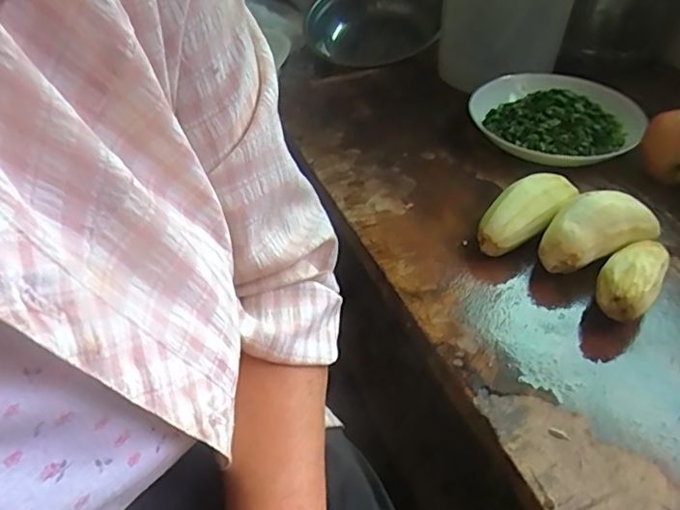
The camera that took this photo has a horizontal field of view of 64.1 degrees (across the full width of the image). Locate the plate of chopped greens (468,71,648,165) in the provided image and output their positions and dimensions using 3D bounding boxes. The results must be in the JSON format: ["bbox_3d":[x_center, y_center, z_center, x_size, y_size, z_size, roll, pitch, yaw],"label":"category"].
[{"bbox_3d":[0.268,-0.172,0.669,0.188,0.052,0.181,0,42,0],"label":"plate of chopped greens"}]

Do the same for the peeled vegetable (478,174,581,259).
[{"bbox_3d":[0.185,-0.042,0.536,0.059,0.053,0.124,32,51,29],"label":"peeled vegetable"}]

